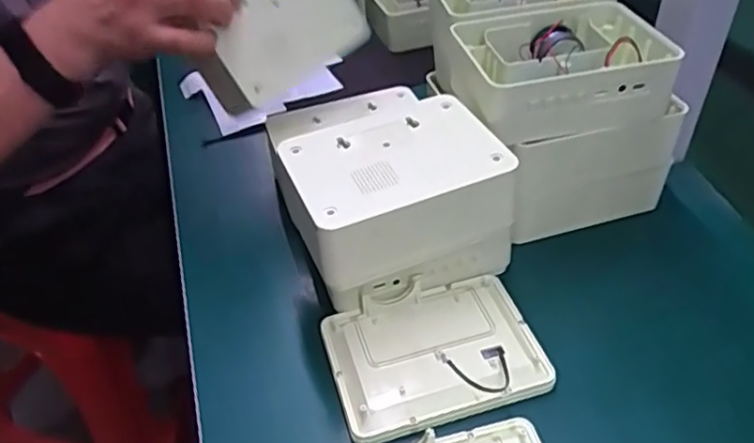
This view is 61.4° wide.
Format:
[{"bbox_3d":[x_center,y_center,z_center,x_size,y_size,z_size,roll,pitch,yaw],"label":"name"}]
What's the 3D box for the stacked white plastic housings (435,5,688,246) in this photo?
[{"bbox_3d":[0.137,-0.081,0.505,0.157,0.132,0.109,-12,41,-11],"label":"stacked white plastic housings"}]

